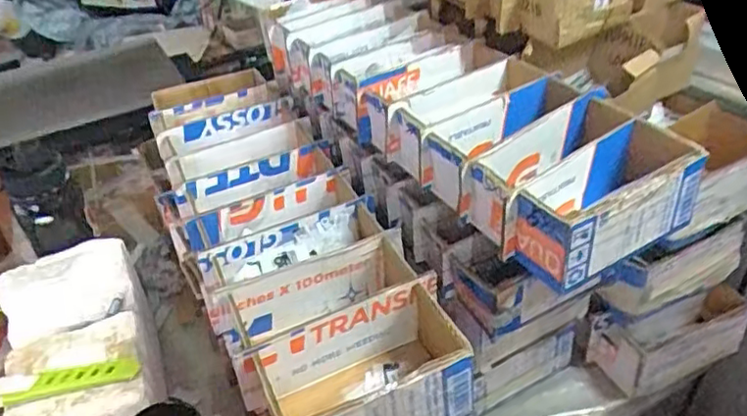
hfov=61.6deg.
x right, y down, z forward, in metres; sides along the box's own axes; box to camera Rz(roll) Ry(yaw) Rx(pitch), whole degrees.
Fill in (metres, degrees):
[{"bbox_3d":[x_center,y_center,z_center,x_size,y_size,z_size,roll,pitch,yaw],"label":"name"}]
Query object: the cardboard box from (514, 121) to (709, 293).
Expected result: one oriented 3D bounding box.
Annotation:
[{"bbox_3d":[0.189,-0.002,0.525,0.153,0.074,0.082,-24,40,-24],"label":"cardboard box"}]

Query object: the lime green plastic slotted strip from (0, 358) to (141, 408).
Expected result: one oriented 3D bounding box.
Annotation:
[{"bbox_3d":[-0.323,0.177,0.637,0.163,0.020,0.029,-8,36,-4],"label":"lime green plastic slotted strip"}]

